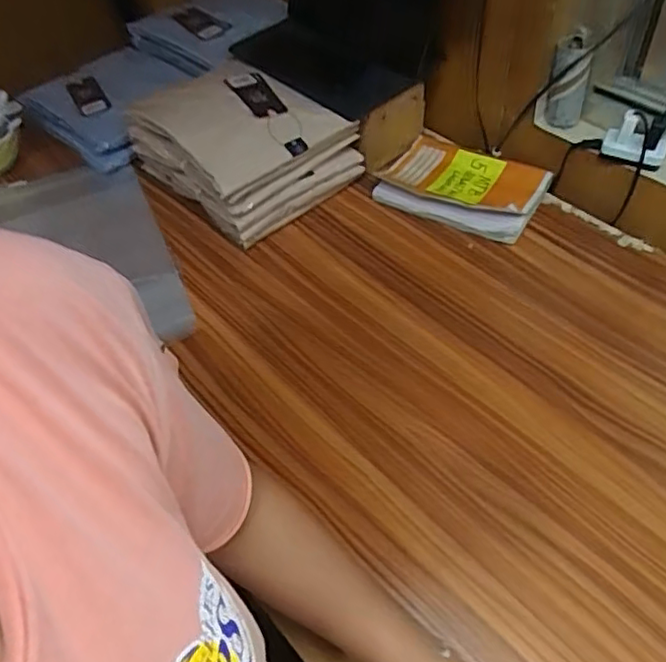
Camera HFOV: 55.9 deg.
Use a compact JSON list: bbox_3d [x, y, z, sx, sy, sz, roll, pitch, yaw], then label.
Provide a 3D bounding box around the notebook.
[{"bbox_3d":[0.174,-0.200,0.855,0.206,0.033,0.146,21,56,21],"label":"notebook"}]

